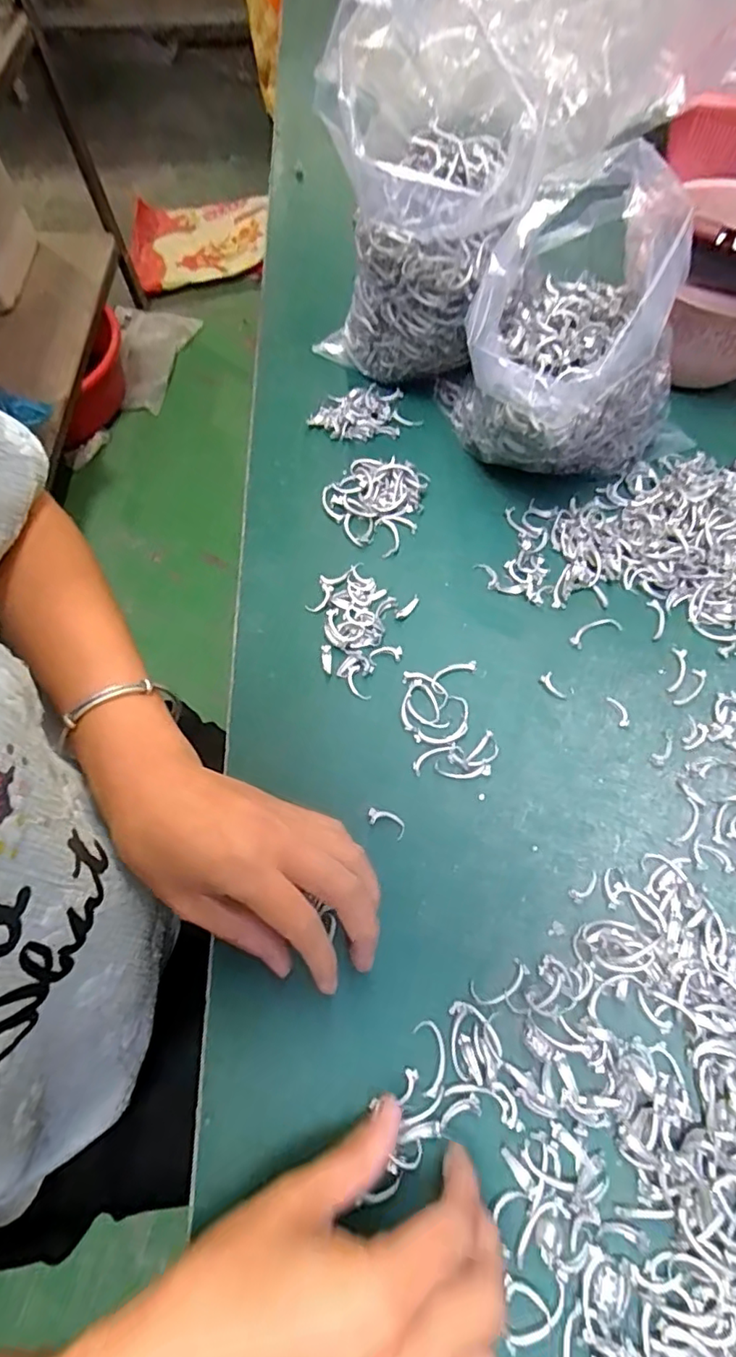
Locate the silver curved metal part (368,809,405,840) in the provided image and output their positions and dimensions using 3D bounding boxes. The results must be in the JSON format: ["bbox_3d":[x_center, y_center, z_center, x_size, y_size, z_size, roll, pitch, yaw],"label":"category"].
[{"bbox_3d":[0.010,0.079,0.318,0.022,0.005,0.011,26,68,13],"label":"silver curved metal part"}]

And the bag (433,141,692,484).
[{"bbox_3d":[0.130,-0.211,0.370,0.145,0.146,0.142,-1,65,1],"label":"bag"}]

